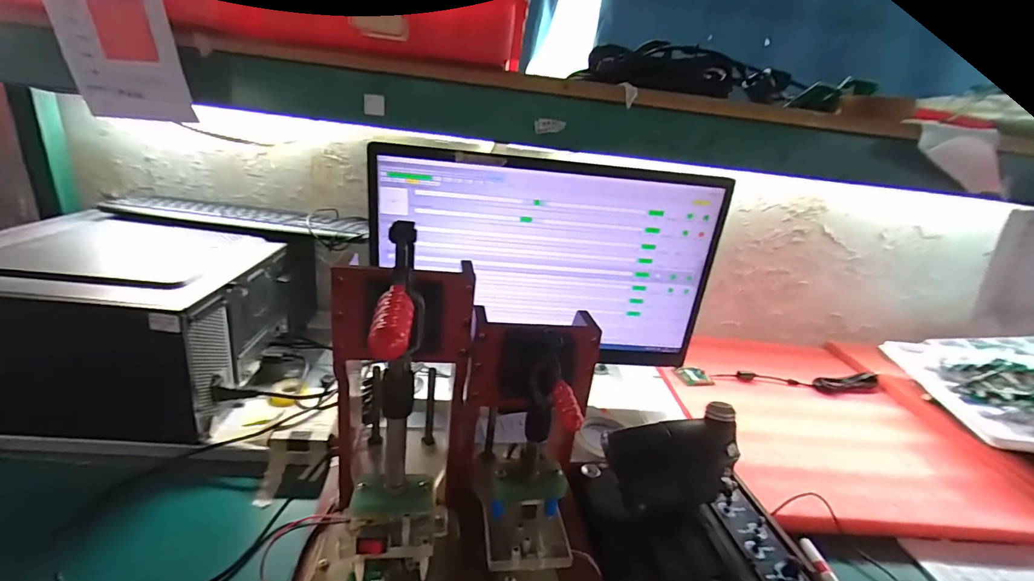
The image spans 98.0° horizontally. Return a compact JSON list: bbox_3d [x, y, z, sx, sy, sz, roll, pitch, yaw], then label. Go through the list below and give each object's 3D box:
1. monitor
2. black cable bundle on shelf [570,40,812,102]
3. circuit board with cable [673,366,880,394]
[{"bbox_3d":[0.041,-0.041,0.668,0.500,0.289,0.048,5,20,-5],"label":"monitor"},{"bbox_3d":[0.212,-0.270,0.555,0.272,0.048,0.072,10,20,8],"label":"black cable bundle on shelf"},{"bbox_3d":[0.511,0.172,0.855,0.410,0.030,0.067,5,20,-6],"label":"circuit board with cable"}]

